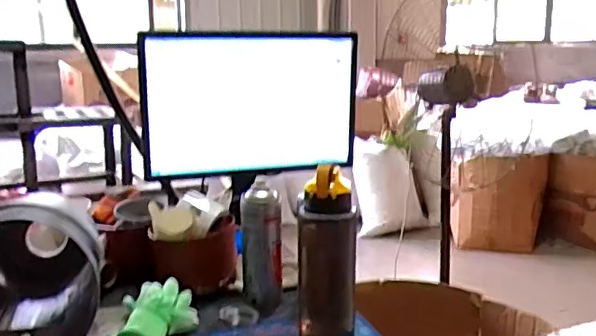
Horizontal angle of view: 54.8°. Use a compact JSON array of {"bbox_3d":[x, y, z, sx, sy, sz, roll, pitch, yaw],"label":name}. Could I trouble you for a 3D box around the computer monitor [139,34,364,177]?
[{"bbox_3d":[-0.087,-0.115,1.106,0.415,0.277,0.058,-5,22,-24],"label":"computer monitor"}]

